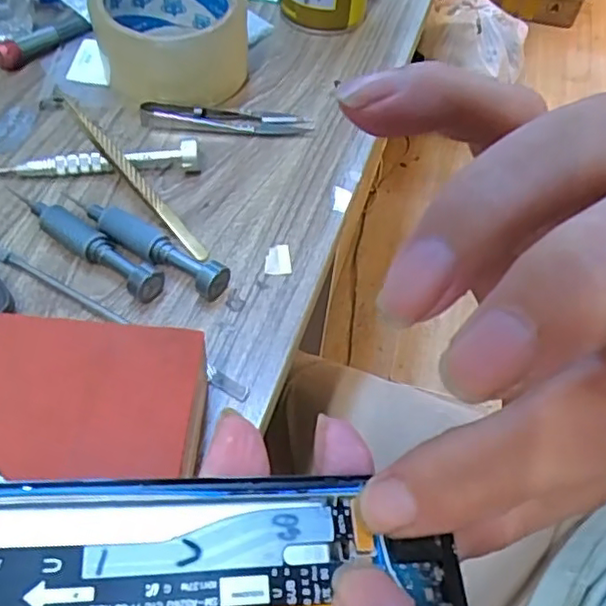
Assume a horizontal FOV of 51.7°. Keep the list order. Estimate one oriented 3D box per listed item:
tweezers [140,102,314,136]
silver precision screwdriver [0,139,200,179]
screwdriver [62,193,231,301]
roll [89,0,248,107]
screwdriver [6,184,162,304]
[{"bbox_3d":[-0.047,-0.115,0.391,0.103,0.008,0.022,3,52,-3],"label":"tweezers"},{"bbox_3d":[-0.120,-0.078,0.349,0.122,0.015,0.017,-7,53,-11],"label":"silver precision screwdriver"},{"bbox_3d":[-0.081,-0.032,0.317,0.099,0.016,0.016,29,55,16],"label":"screwdriver"},{"bbox_3d":[-0.084,-0.179,0.408,0.092,0.056,0.092,3,52,-3],"label":"roll"},{"bbox_3d":[-0.112,-0.034,0.316,0.103,0.016,0.016,33,56,19],"label":"screwdriver"}]

